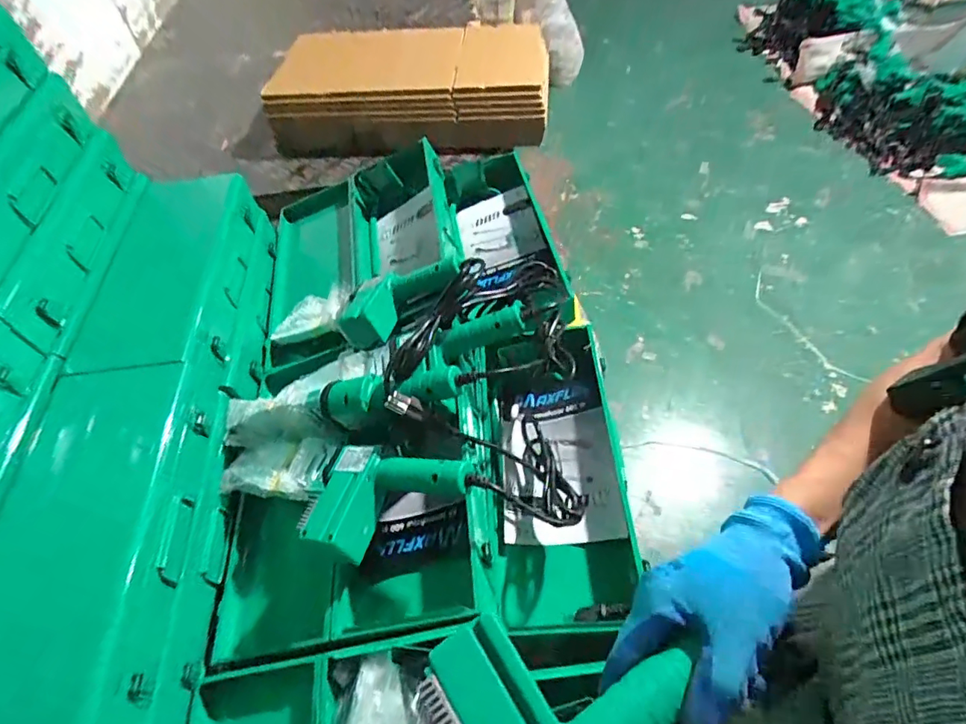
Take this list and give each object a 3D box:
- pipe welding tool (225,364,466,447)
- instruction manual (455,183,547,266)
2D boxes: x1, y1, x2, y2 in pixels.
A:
[{"bbox_3d":[-0.167,0.048,0.579,0.323,0.064,0.068,-14,51,23],"label":"pipe welding tool"},{"bbox_3d":[0.026,-0.228,0.867,0.133,0.020,0.158,-21,57,13],"label":"instruction manual"}]

